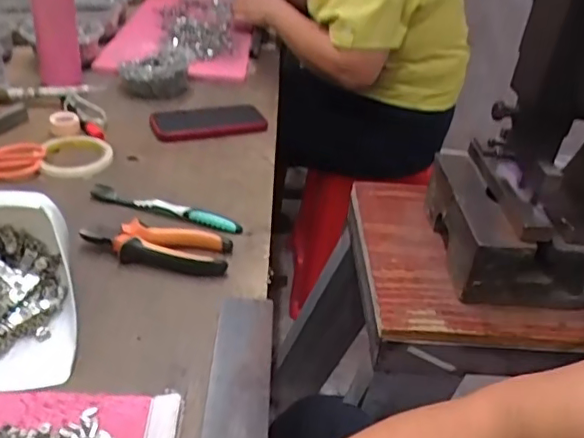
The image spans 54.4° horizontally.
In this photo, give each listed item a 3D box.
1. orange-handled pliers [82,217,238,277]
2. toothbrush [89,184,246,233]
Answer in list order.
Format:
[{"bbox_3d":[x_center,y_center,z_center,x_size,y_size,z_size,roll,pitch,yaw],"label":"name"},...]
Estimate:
[{"bbox_3d":[-0.139,0.026,0.587,0.148,0.024,0.053,6,34,-2],"label":"orange-handled pliers"},{"bbox_3d":[-0.145,-0.014,0.651,0.183,0.013,0.016,14,34,10],"label":"toothbrush"}]

